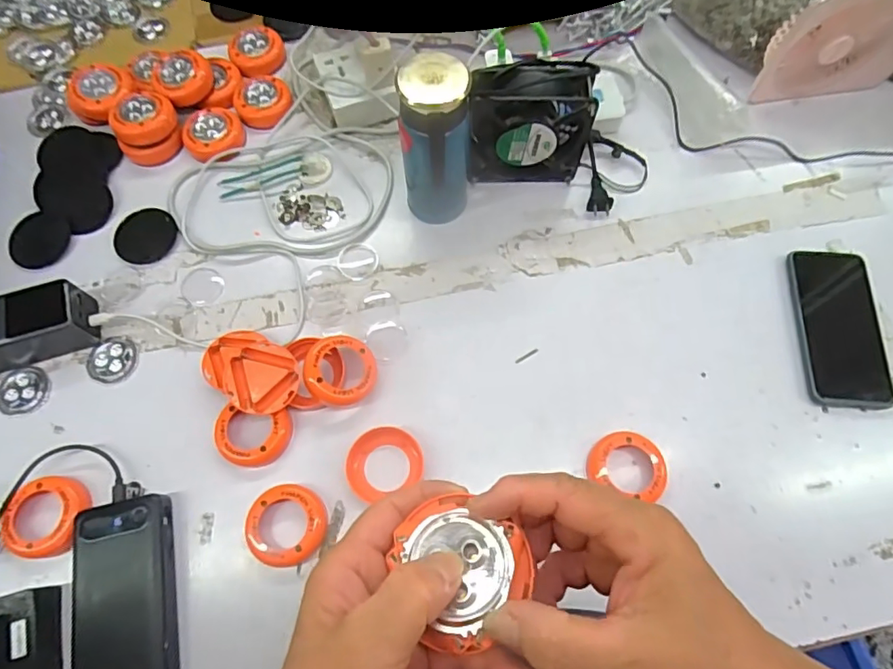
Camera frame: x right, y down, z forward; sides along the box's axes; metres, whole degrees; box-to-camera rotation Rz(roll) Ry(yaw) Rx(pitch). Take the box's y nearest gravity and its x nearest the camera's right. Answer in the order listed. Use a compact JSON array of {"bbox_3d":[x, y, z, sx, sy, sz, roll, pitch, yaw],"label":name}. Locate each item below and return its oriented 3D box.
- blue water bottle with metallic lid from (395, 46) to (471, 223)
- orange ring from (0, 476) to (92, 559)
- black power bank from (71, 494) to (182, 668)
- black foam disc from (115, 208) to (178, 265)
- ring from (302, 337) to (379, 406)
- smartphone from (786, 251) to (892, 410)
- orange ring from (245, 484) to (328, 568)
[{"bbox_3d":[-0.010,-0.174,0.503,0.062,0.171,0.061,3,69,2],"label":"blue water bottle with metallic lid"},{"bbox_3d":[-0.347,0.158,0.457,0.065,0.020,0.066,0,69,1],"label":"orange ring"},{"bbox_3d":[-0.261,0.218,0.432,0.074,0.030,0.156,-12,70,-4],"label":"black power bank"},{"bbox_3d":[-0.326,-0.107,0.568,0.064,0.006,0.064,0,69,1],"label":"black foam disc"},{"bbox_3d":[-0.098,0.032,0.488,0.067,0.012,0.065,7,69,-18],"label":"ring"},{"bbox_3d":[0.387,-0.008,0.513,0.082,0.013,0.160,4,69,2],"label":"smartphone"},{"bbox_3d":[-0.137,0.164,0.451,0.066,0.018,0.065,0,69,1],"label":"orange ring"}]

